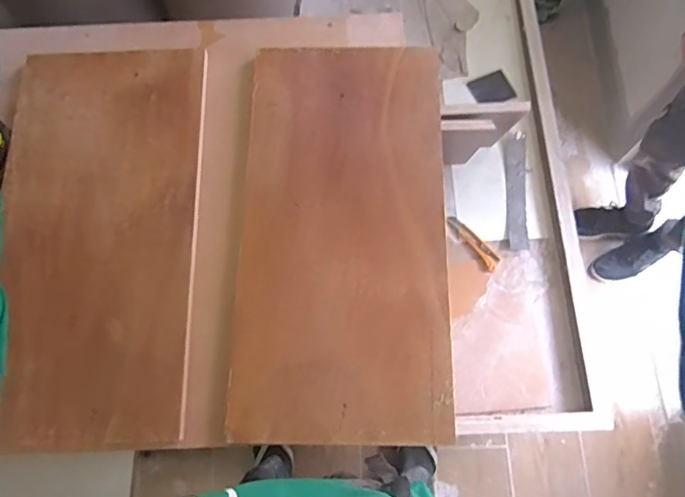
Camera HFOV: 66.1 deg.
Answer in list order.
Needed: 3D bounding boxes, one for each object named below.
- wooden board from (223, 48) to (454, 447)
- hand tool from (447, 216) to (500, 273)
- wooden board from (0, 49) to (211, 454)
[{"bbox_3d":[0.000,-0.027,0.669,0.262,0.022,0.513,1,73,0],"label":"wooden board"},{"bbox_3d":[0.309,-0.016,1.233,0.036,0.012,0.156,-35,74,-10],"label":"hand tool"},{"bbox_3d":[-0.309,-0.028,0.668,0.252,0.016,0.525,-2,73,-1],"label":"wooden board"}]

